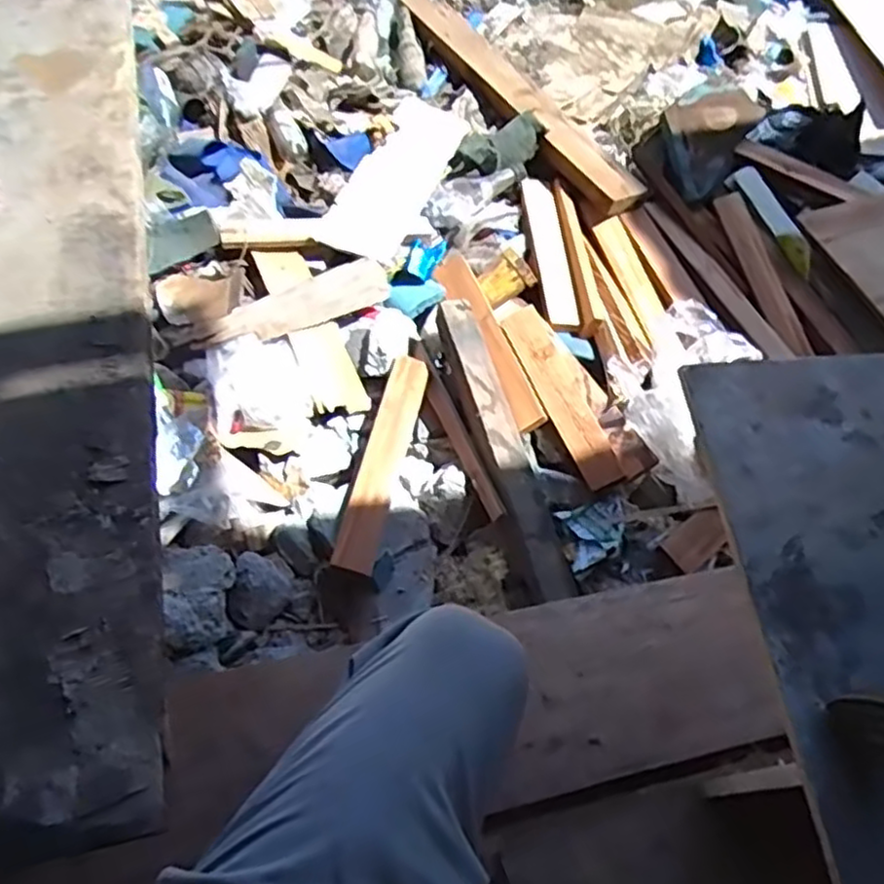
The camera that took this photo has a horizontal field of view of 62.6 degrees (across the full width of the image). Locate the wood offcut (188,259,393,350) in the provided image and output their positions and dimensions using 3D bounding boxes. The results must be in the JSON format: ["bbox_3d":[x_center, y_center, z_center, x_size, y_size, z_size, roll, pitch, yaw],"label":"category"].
[{"bbox_3d":[-0.233,-0.211,1.147,0.311,0.028,0.082,-23,81,-11],"label":"wood offcut"}]

